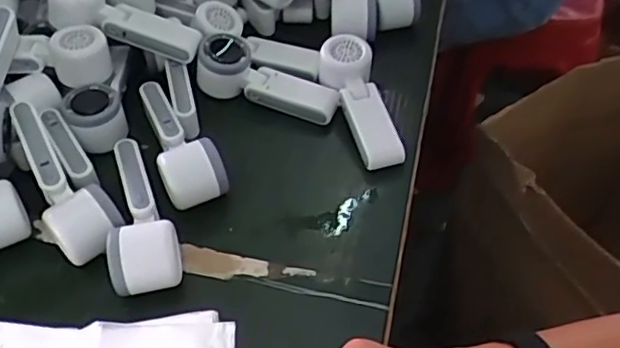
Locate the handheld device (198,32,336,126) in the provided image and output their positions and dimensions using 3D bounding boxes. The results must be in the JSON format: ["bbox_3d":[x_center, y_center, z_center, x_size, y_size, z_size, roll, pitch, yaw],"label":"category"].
[{"bbox_3d":[-0.047,-0.102,0.666,0.164,0.051,0.055,22,51,0],"label":"handheld device"}]

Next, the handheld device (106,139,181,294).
[{"bbox_3d":[-0.157,0.035,0.546,0.058,0.051,0.160,-12,50,-9],"label":"handheld device"}]

